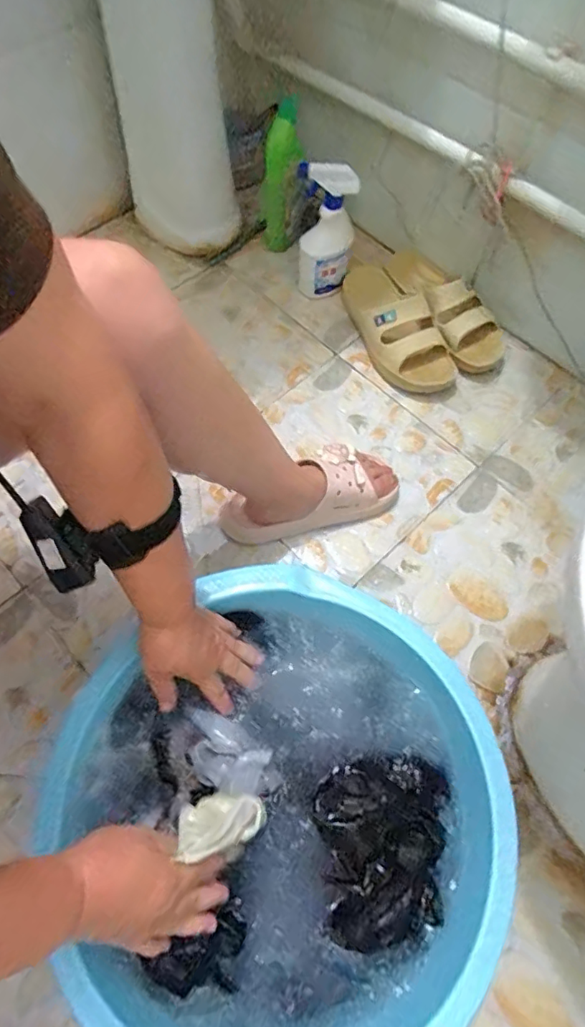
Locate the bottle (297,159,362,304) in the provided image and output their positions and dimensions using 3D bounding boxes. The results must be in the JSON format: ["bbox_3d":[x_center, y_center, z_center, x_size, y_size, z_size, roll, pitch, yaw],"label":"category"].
[{"bbox_3d":[0.053,-0.449,0.849,0.084,0.208,0.060,-2,63,-2],"label":"bottle"}]

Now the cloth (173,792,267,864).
[{"bbox_3d":[-0.058,0.255,0.435,0.082,0.020,0.040,5,57,-38],"label":"cloth"}]

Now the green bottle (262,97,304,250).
[{"bbox_3d":[-0.019,-0.594,0.932,0.076,0.234,0.045,10,29,4],"label":"green bottle"}]

